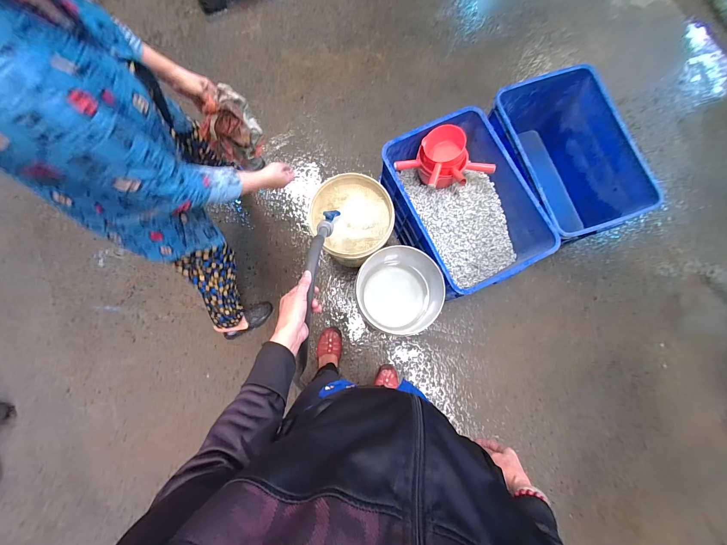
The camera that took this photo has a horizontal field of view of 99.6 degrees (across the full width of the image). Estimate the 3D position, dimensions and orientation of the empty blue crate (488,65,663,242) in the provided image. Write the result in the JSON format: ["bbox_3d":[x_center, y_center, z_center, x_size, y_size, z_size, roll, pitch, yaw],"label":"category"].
[{"bbox_3d":[0.740,-0.415,1.284,0.392,0.453,0.606,-21,81,-3],"label":"empty blue crate"}]

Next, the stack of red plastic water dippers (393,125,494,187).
[{"bbox_3d":[0.298,-0.385,1.130,0.296,0.146,0.219,36,81,5],"label":"stack of red plastic water dippers"}]

